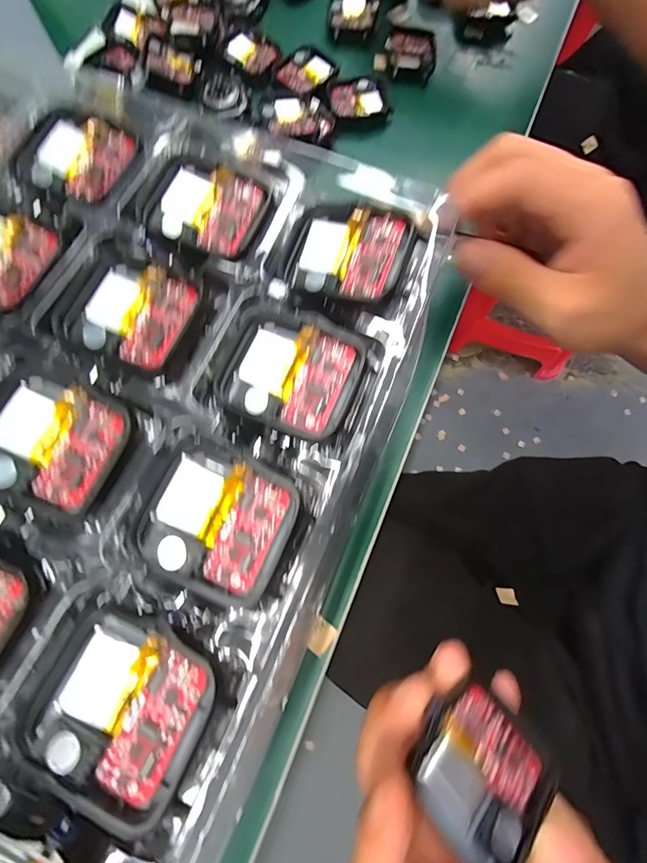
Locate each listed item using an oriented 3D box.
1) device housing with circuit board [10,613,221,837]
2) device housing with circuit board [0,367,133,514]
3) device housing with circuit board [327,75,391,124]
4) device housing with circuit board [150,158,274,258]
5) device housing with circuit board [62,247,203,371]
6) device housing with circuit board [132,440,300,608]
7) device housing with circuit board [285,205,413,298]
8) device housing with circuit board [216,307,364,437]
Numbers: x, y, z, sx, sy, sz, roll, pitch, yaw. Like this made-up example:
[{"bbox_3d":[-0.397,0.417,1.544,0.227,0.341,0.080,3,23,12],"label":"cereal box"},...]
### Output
[{"bbox_3d":[-0.049,0.067,0.096,0.041,0.010,0.036,29,76,7],"label":"device housing with circuit board"},{"bbox_3d":[-0.081,0.001,0.117,0.040,0.006,0.035,21,75,5],"label":"device housing with circuit board"},{"bbox_3d":[0.026,-0.237,0.281,0.043,0.006,0.035,-5,75,-2],"label":"device housing with circuit board"},{"bbox_3d":[-0.042,-0.081,0.144,0.037,0.004,0.035,26,76,6],"label":"device housing with circuit board"},{"bbox_3d":[-0.062,-0.041,0.128,0.037,0.004,0.036,23,76,5],"label":"device housing with circuit board"},{"bbox_3d":[-0.030,0.025,0.111,0.040,0.006,0.037,25,76,6],"label":"device housing with circuit board"},{"bbox_3d":[0.008,-0.062,0.136,0.040,0.006,0.034,19,82,19],"label":"device housing with circuit board"},{"bbox_3d":[-0.011,-0.020,0.126,0.043,0.007,0.038,22,76,5],"label":"device housing with circuit board"}]

